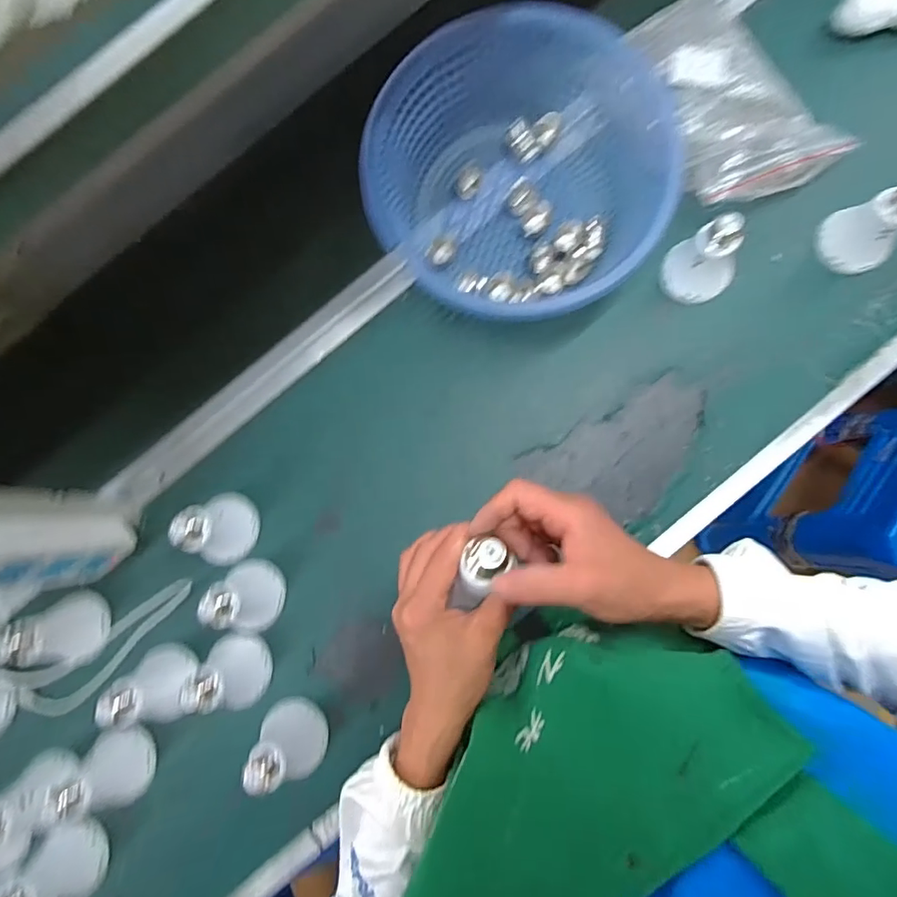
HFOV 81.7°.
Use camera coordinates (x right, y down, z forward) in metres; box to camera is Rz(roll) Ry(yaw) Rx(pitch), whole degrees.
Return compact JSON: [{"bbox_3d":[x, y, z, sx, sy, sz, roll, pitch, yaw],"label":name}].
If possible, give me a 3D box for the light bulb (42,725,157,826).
[{"bbox_3d":[-0.326,0.308,0.478,0.057,0.079,0.066,-37,81,0],"label":"light bulb"}]

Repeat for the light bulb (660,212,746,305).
[{"bbox_3d":[0.244,-0.181,0.486,0.064,0.084,0.060,-1,83,5],"label":"light bulb"}]

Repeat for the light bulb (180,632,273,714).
[{"bbox_3d":[-0.206,0.209,0.475,0.065,0.079,0.052,42,88,9],"label":"light bulb"}]

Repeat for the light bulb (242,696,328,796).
[{"bbox_3d":[-0.148,0.270,0.466,0.068,0.090,0.052,43,89,9],"label":"light bulb"}]

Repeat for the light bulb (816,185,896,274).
[{"bbox_3d":[0.397,-0.210,0.477,0.053,0.093,0.064,-37,81,0],"label":"light bulb"}]

